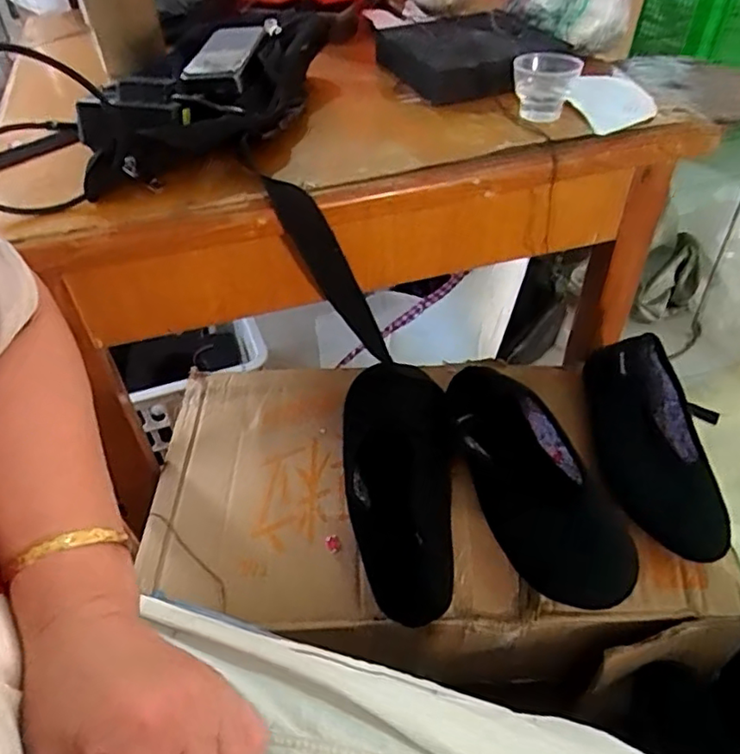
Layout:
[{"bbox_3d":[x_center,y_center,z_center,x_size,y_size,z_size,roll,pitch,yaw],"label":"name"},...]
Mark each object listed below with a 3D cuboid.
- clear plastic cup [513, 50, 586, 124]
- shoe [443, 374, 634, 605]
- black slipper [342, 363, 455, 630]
[{"bbox_3d":[0.152,-0.252,0.527,0.055,0.055,0.043,10,47,12],"label":"clear plastic cup"},{"bbox_3d":[0.148,0.099,0.568,0.093,0.069,0.246,-26,80,-22],"label":"shoe"},{"bbox_3d":[0.029,0.098,0.562,0.103,0.053,0.242,-4,61,-1],"label":"black slipper"}]

